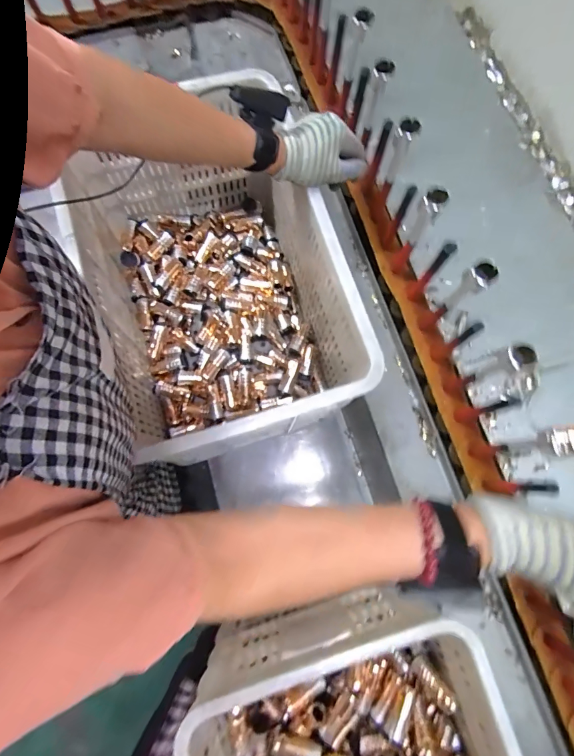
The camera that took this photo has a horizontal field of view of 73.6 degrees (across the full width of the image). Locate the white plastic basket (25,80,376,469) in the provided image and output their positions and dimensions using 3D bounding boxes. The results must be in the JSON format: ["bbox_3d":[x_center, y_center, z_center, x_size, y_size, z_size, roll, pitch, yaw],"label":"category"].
[{"bbox_3d":[-0.119,-0.151,0.652,0.346,0.270,0.519,-19,76,-5],"label":"white plastic basket"}]

